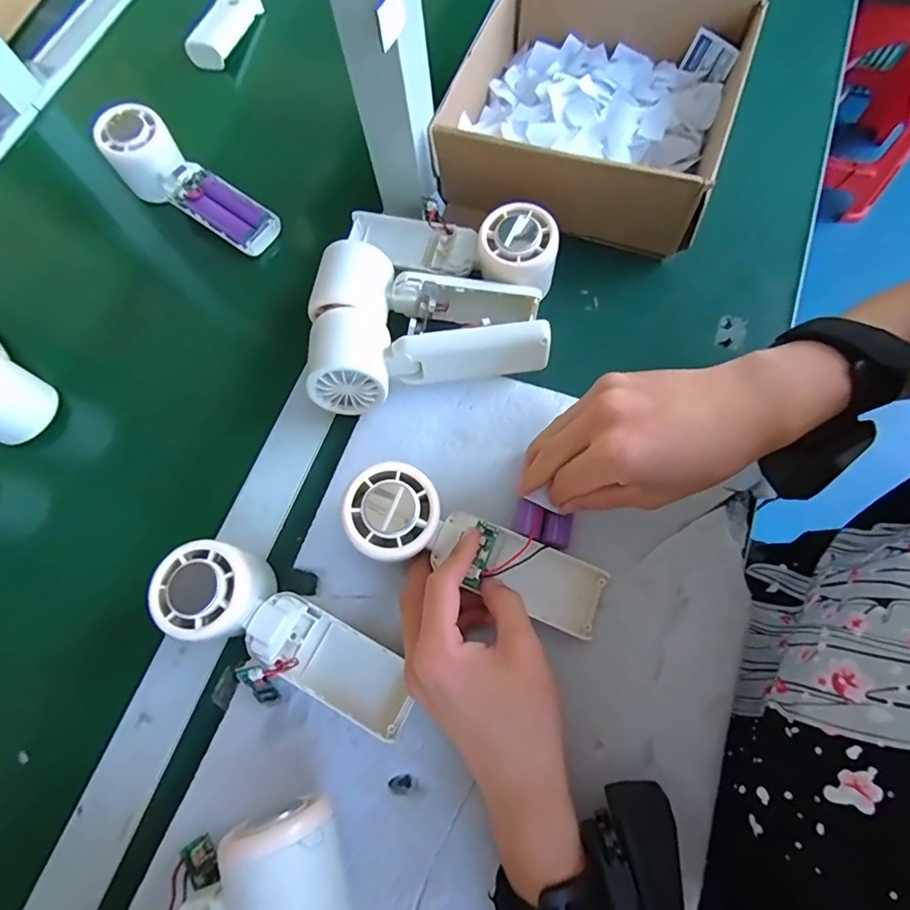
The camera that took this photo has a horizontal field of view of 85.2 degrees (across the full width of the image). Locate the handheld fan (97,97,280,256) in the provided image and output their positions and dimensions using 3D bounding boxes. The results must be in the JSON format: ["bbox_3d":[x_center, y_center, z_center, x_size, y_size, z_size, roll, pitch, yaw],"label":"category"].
[{"bbox_3d":[-0.230,-0.232,0.438,0.167,0.050,0.054,35,75,-2],"label":"handheld fan"}]

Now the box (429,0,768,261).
[{"bbox_3d":[0.112,-0.288,0.404,0.205,0.071,0.205,18,74,9],"label":"box"}]

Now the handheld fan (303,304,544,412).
[{"bbox_3d":[-0.017,-0.069,0.342,0.158,0.048,0.061,-1,72,4],"label":"handheld fan"}]

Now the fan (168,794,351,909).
[{"bbox_3d":[-0.143,0.228,0.243,0.173,0.060,0.056,-18,72,-2],"label":"fan"}]

